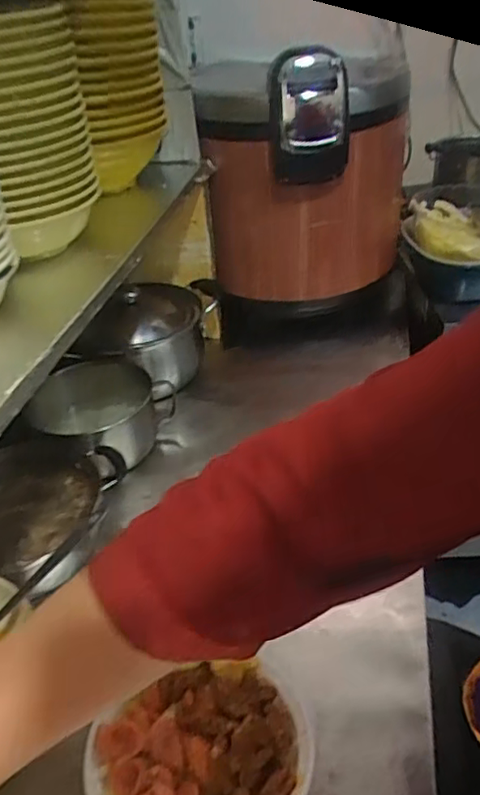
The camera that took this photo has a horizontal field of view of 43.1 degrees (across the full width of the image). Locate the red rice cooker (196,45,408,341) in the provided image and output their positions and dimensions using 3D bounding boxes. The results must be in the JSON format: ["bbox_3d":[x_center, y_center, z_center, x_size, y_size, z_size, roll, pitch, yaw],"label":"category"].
[{"bbox_3d":[0.113,-0.324,0.997,0.285,0.398,0.272,5,37,14],"label":"red rice cooker"}]

